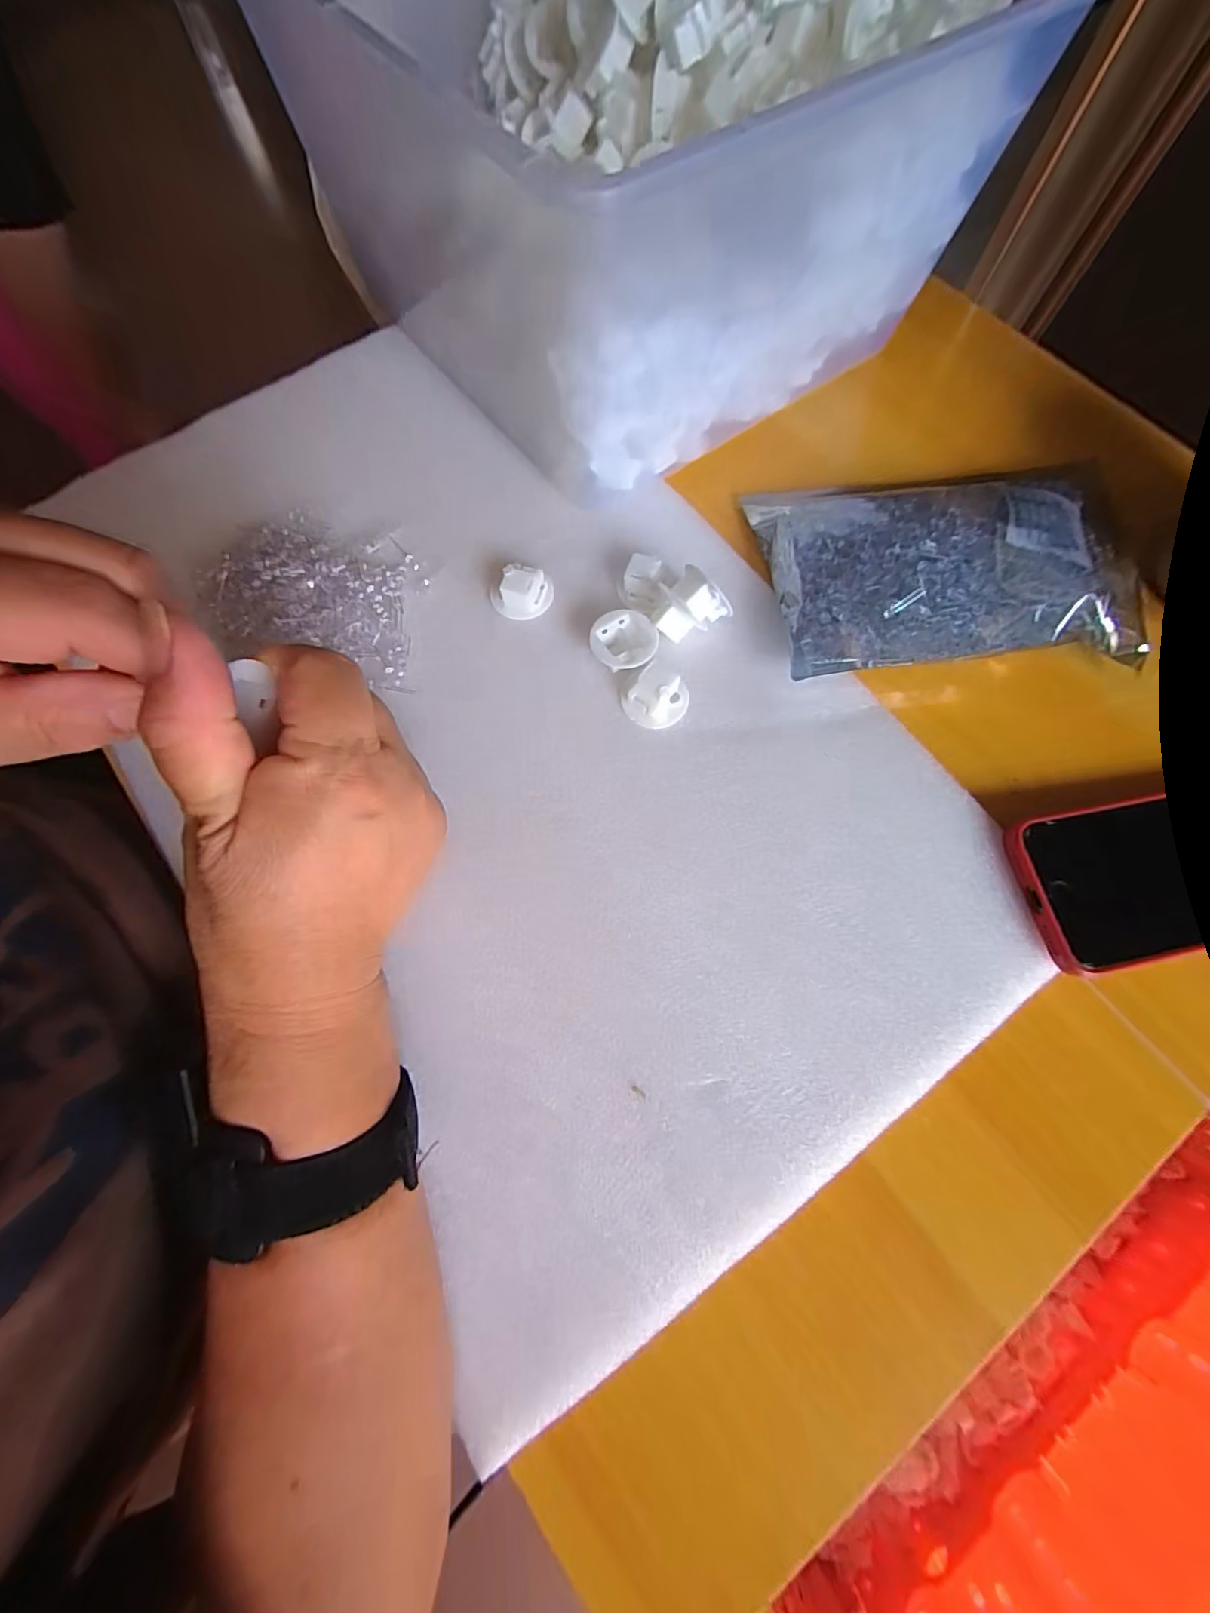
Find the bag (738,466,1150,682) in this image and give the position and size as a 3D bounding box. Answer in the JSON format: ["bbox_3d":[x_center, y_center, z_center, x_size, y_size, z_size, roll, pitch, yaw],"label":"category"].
[{"bbox_3d":[0.182,-0.128,0.283,0.189,0.029,0.117,-4,74,0],"label":"bag"}]

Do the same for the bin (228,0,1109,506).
[{"bbox_3d":[0.014,-0.365,0.291,0.276,0.140,0.304,-37,77,-9],"label":"bin"}]

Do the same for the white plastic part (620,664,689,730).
[{"bbox_3d":[0.024,-0.053,0.265,0.031,0.015,0.027,28,77,8],"label":"white plastic part"}]

